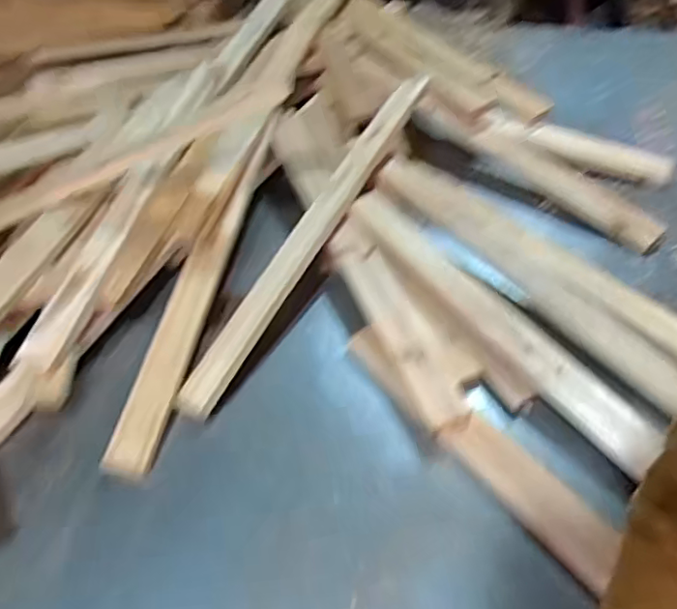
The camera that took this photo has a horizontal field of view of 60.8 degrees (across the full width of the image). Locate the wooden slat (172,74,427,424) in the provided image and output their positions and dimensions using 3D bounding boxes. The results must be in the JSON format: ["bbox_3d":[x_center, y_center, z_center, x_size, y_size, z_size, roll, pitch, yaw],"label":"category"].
[{"bbox_3d":[-0.027,-0.090,0.643,0.035,0.021,0.477,23,65,21],"label":"wooden slat"}]

